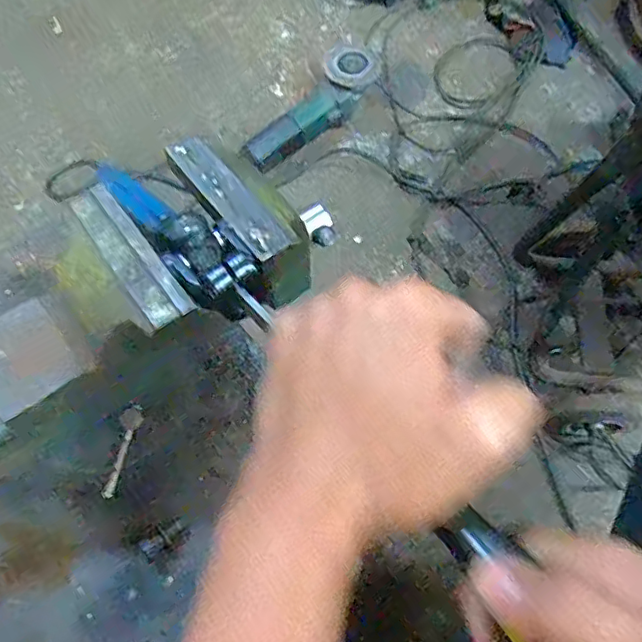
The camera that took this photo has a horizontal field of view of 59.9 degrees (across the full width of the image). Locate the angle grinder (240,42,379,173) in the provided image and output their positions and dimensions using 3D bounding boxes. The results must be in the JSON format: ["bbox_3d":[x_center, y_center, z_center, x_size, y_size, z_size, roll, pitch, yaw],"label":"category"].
[{"bbox_3d":[-0.015,-0.359,0.956,0.284,0.084,0.065,-44,73,-4],"label":"angle grinder"}]

